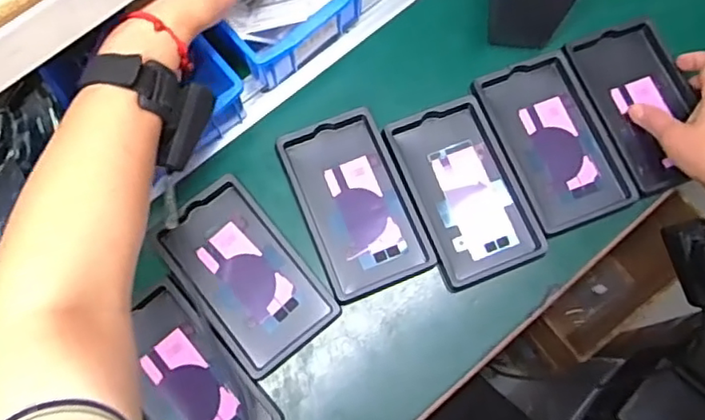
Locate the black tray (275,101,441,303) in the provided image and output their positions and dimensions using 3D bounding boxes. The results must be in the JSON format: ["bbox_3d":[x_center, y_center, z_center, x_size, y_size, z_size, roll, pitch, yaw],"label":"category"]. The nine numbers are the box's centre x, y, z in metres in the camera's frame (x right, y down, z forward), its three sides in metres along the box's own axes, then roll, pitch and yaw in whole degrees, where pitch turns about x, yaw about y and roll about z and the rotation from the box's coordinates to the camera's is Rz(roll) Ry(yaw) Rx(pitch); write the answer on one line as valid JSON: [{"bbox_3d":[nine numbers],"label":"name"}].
[{"bbox_3d":[0.001,-0.007,0.532,0.093,0.014,0.160,-21,75,-5],"label":"black tray"}]

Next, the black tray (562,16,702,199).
[{"bbox_3d":[0.271,-0.097,0.550,0.095,0.017,0.158,-19,75,-4],"label":"black tray"}]

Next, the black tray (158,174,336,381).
[{"bbox_3d":[-0.093,0.056,0.515,0.093,0.011,0.156,-38,78,-9],"label":"black tray"}]

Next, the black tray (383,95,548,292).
[{"bbox_3d":[0.100,-0.018,0.534,0.095,0.015,0.159,-20,75,-5],"label":"black tray"}]

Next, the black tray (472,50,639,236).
[{"bbox_3d":[0.184,-0.063,0.548,0.095,0.013,0.159,-21,75,-5],"label":"black tray"}]

